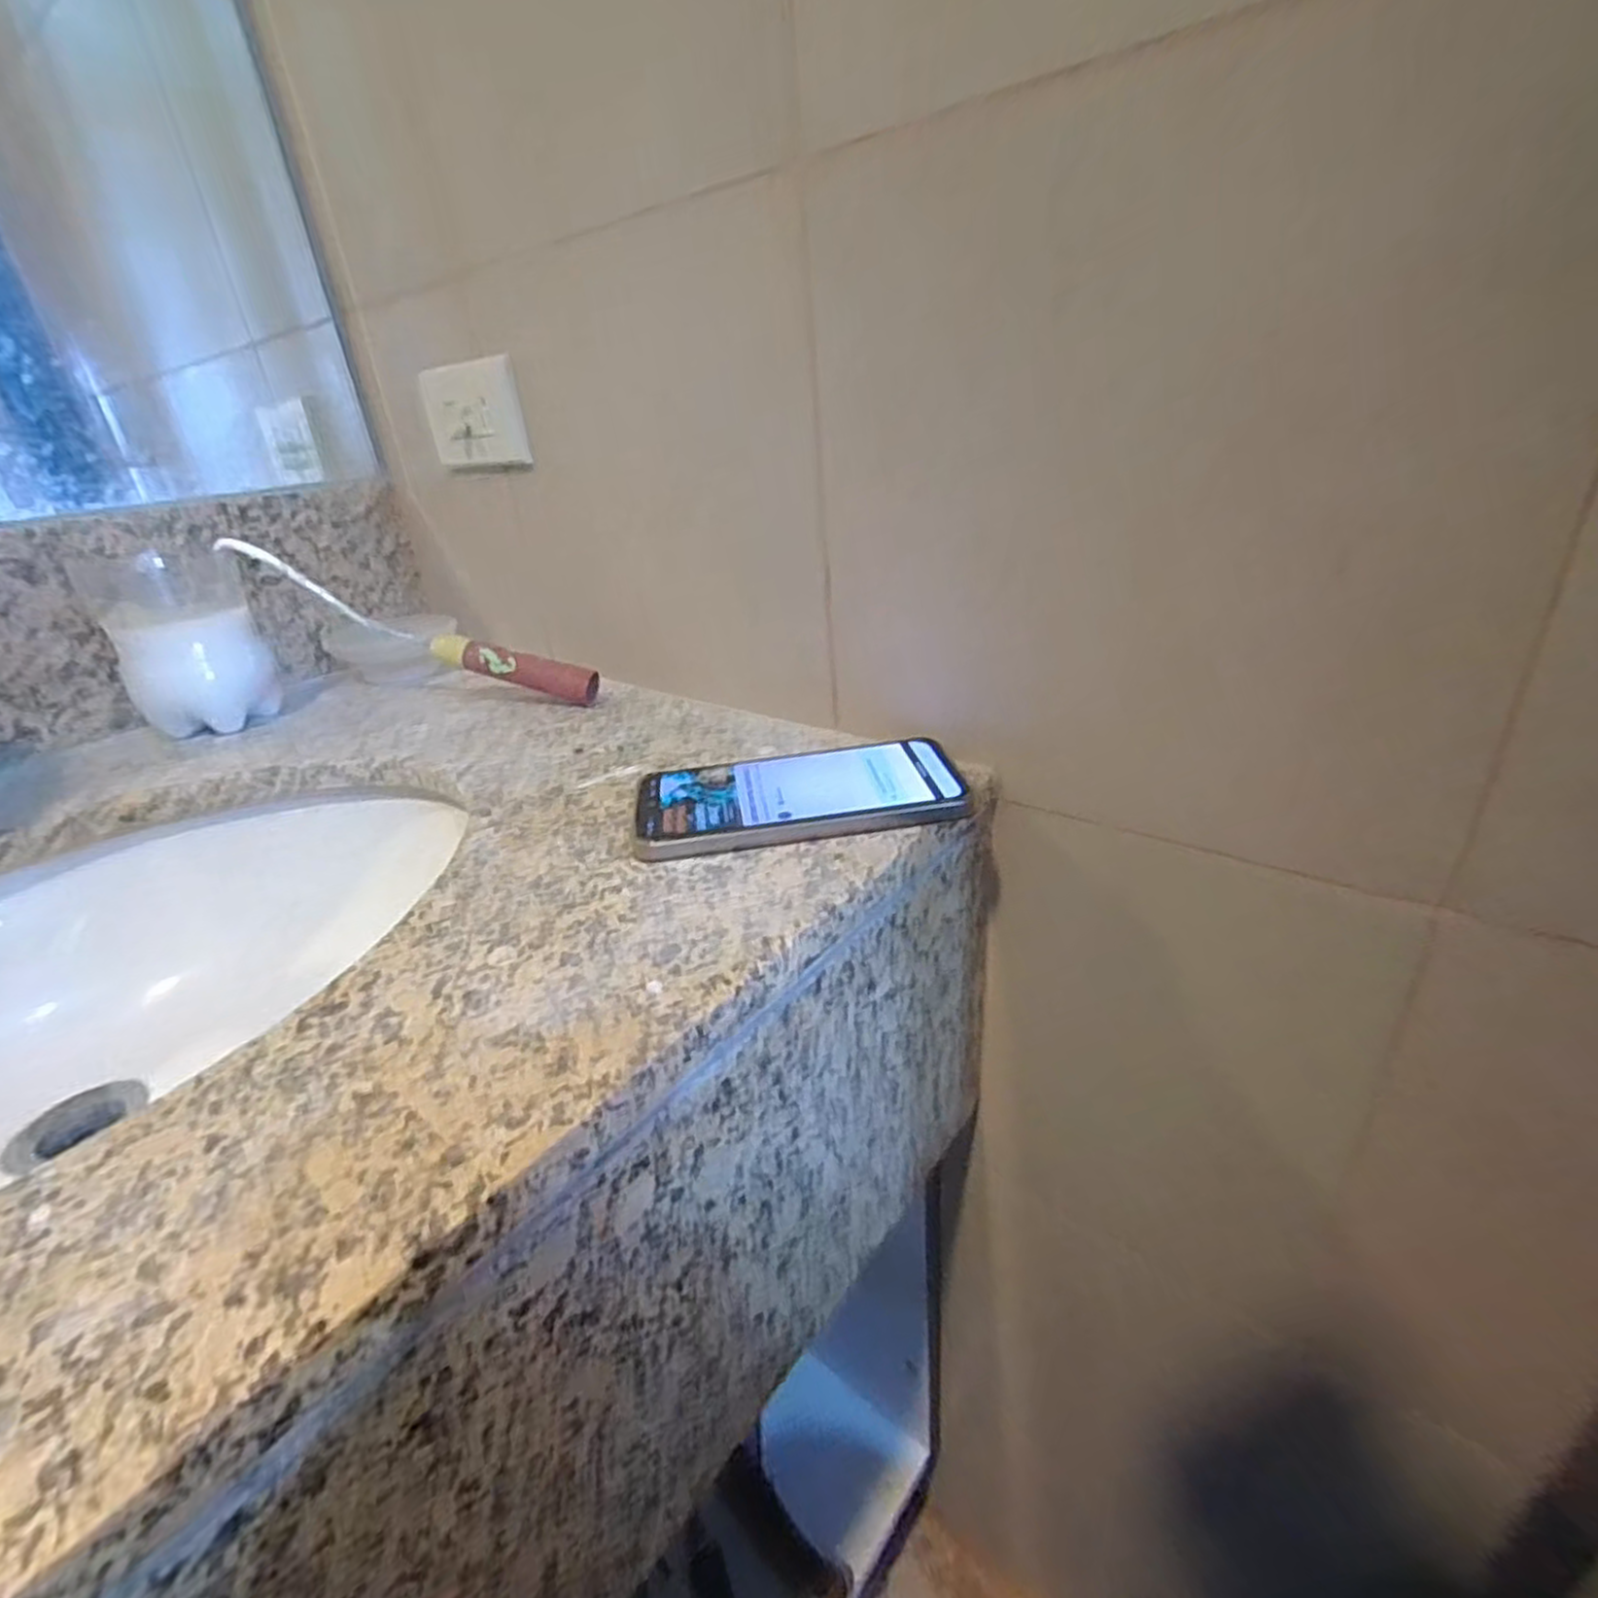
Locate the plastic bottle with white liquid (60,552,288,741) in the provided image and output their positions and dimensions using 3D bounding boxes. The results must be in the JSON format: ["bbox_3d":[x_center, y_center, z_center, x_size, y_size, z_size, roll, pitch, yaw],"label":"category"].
[{"bbox_3d":[-0.462,-0.122,0.579,0.088,0.120,0.095,-25,33,-33],"label":"plastic bottle with white liquid"}]

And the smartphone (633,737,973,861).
[{"bbox_3d":[-0.001,-0.003,0.397,0.161,0.012,0.079,-8,27,-5],"label":"smartphone"}]

